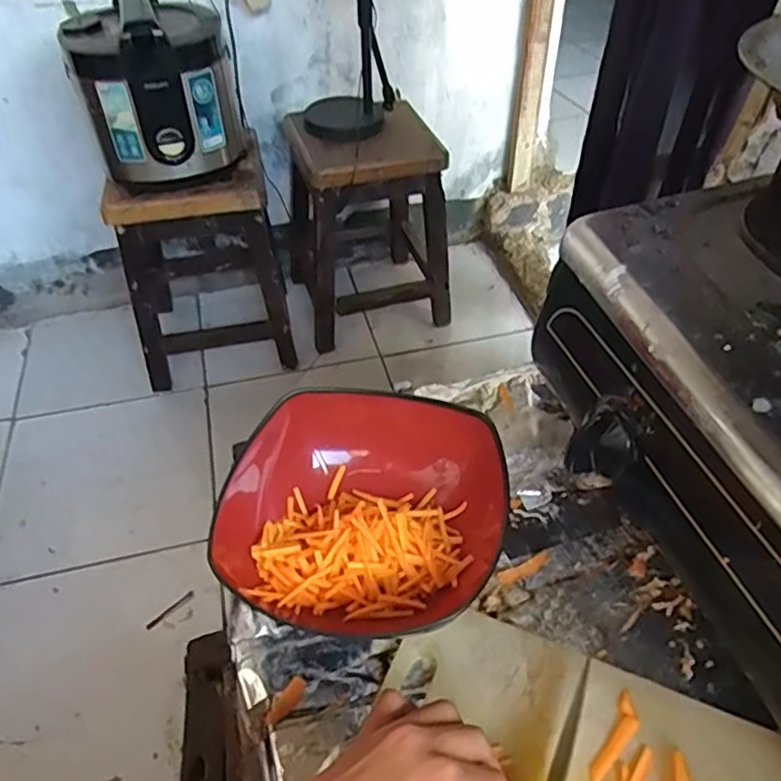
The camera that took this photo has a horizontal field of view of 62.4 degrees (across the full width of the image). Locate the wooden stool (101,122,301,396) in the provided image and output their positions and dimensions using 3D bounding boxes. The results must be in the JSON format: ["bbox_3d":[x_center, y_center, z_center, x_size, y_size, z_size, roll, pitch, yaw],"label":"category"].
[{"bbox_3d":[-0.430,-0.313,1.414,0.318,0.433,0.418,-15,46,-14],"label":"wooden stool"}]

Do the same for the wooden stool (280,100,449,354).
[{"bbox_3d":[-0.058,-0.404,1.498,0.320,0.452,0.365,-11,45,-10],"label":"wooden stool"}]

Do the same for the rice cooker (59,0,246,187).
[{"bbox_3d":[-0.397,-0.518,1.106,0.242,0.257,0.226,-14,45,-14],"label":"rice cooker"}]

